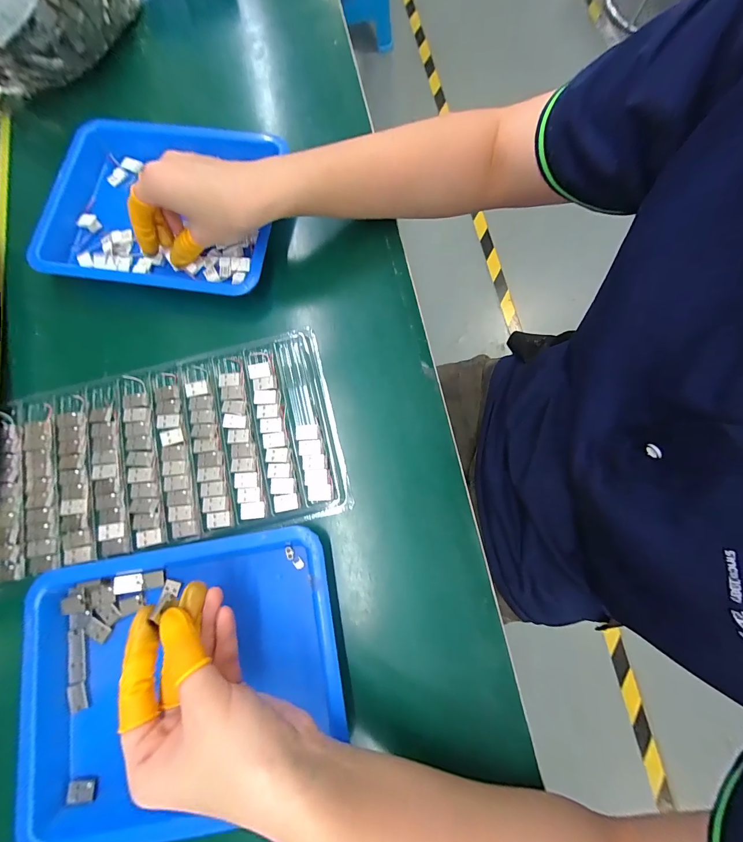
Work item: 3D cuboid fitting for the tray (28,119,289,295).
[{"bbox_3d":[-0.206,-0.205,0.328,0.220,0.031,0.172,8,77,2],"label":"tray"}]

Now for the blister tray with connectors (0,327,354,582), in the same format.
[{"bbox_3d":[-0.169,0.027,0.281,0.279,0.007,0.156,-15,78,-4],"label":"blister tray with connectors"}]

